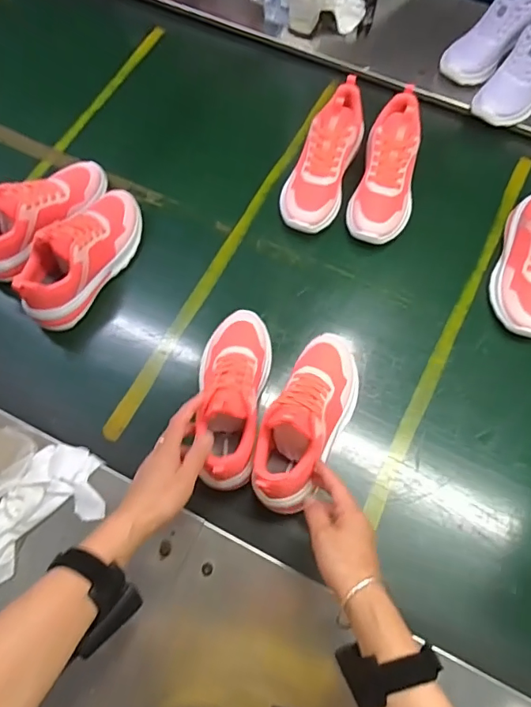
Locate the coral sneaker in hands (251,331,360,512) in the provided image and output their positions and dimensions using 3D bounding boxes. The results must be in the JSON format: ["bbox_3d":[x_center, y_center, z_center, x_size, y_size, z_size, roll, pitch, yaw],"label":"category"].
[{"bbox_3d":[0.054,0.071,0.586,0.086,0.104,0.225,23,59,10],"label":"coral sneaker in hands"}]

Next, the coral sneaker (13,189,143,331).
[{"bbox_3d":[-0.256,-0.149,0.685,0.079,0.098,0.234,28,70,12],"label":"coral sneaker"}]

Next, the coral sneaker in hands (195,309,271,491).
[{"bbox_3d":[-0.043,0.042,0.596,0.085,0.096,0.225,3,61,2],"label":"coral sneaker in hands"}]

